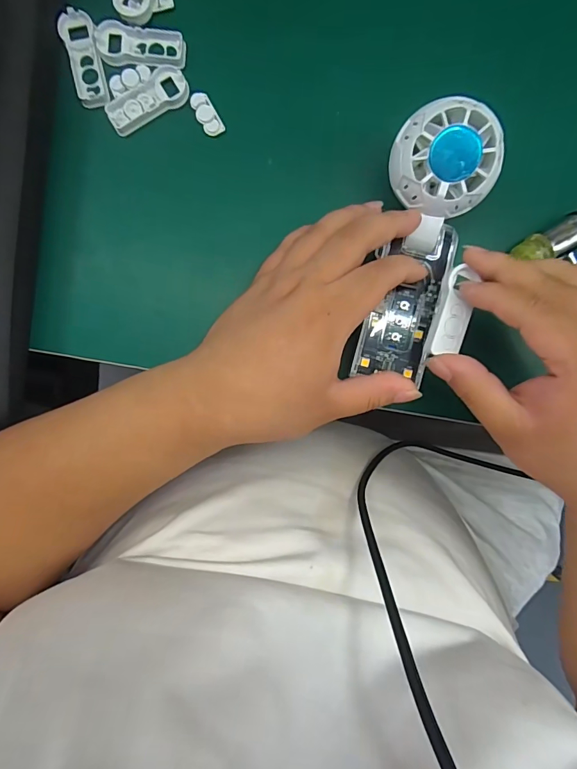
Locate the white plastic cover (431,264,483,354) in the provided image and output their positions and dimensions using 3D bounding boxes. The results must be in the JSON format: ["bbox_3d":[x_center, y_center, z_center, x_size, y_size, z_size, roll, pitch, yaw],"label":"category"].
[{"bbox_3d":[0.098,-0.042,0.245,0.018,0.006,0.051,12,92,2],"label":"white plastic cover"}]

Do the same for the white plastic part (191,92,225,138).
[{"bbox_3d":[-0.055,-0.181,0.281,0.013,0.006,0.028,-31,93,-1],"label":"white plastic part"}]

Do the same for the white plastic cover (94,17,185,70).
[{"bbox_3d":[-0.096,-0.220,0.274,0.056,0.010,0.025,7,92,-3],"label":"white plastic cover"}]

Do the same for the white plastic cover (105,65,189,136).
[{"bbox_3d":[-0.093,-0.187,0.277,0.055,0.008,0.022,-27,93,-1],"label":"white plastic cover"}]

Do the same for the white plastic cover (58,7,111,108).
[{"bbox_3d":[-0.132,-0.210,0.272,0.020,0.010,0.058,-10,92,-2],"label":"white plastic cover"}]

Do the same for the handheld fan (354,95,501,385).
[{"bbox_3d":[0.082,-0.082,0.258,0.055,0.027,0.157,12,104,2],"label":"handheld fan"}]

